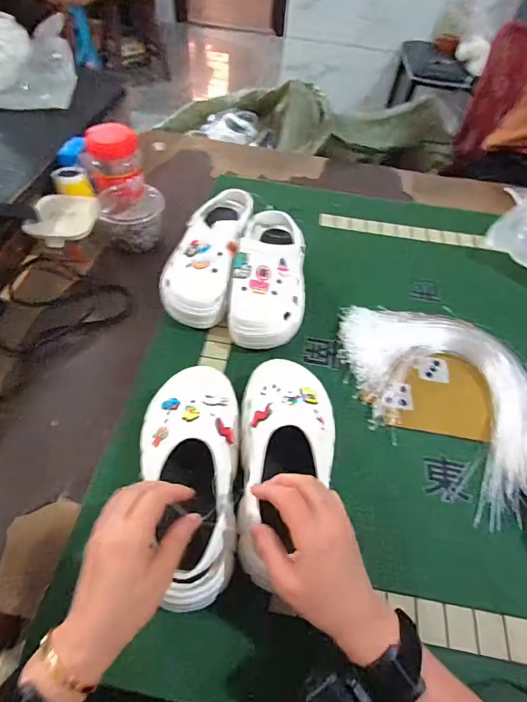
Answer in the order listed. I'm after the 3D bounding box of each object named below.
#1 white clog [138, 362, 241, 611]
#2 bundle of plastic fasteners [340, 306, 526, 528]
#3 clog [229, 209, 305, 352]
[{"bbox_3d":[-0.075,0.127,0.442,0.108,0.085,0.253,-6,57,-10],"label":"white clog"},{"bbox_3d":[0.228,0.058,0.577,0.285,0.044,0.277,21,55,9],"label":"bundle of plastic fasteners"},{"bbox_3d":[0.010,-0.116,0.651,0.111,0.100,0.228,5,54,-2],"label":"clog"}]

